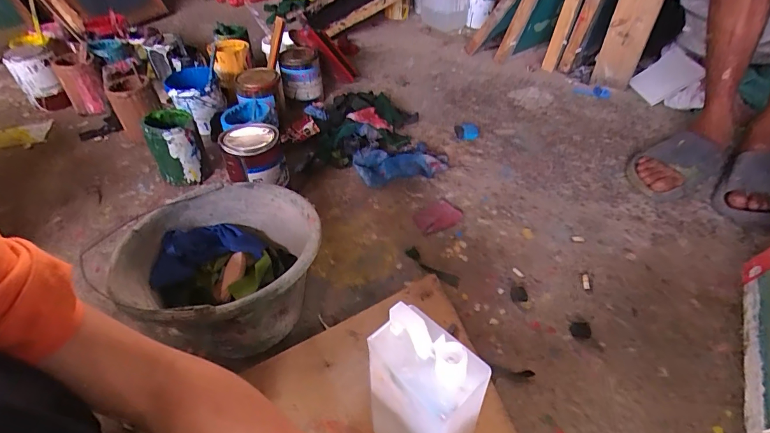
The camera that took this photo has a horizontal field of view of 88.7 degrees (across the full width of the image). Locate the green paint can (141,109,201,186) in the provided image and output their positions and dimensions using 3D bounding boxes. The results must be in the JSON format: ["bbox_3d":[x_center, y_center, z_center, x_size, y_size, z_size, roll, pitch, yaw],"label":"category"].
[{"bbox_3d":[-0.439,-0.147,0.835,0.094,0.133,0.116,-20,45,-19],"label":"green paint can"}]

